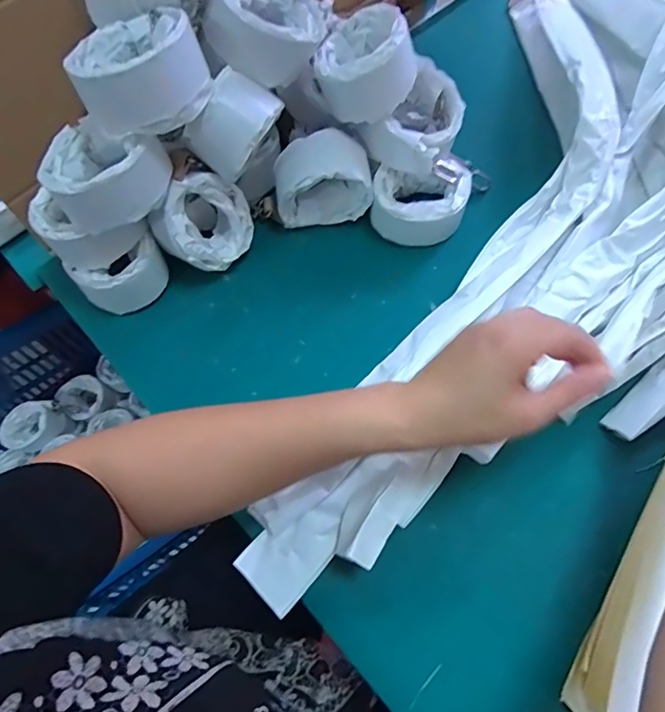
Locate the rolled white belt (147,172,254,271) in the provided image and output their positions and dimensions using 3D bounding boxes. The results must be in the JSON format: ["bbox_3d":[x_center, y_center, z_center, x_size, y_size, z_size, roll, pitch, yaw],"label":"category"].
[{"bbox_3d":[-0.132,-0.133,0.495,0.054,0.102,0.089,30,112,38],"label":"rolled white belt"}]

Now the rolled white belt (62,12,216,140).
[{"bbox_3d":[-0.147,-0.220,0.384,0.098,0.051,0.094,-19,66,-7],"label":"rolled white belt"}]

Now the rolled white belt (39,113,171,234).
[{"bbox_3d":[-0.191,-0.148,0.418,0.091,0.051,0.077,17,67,9],"label":"rolled white belt"}]

